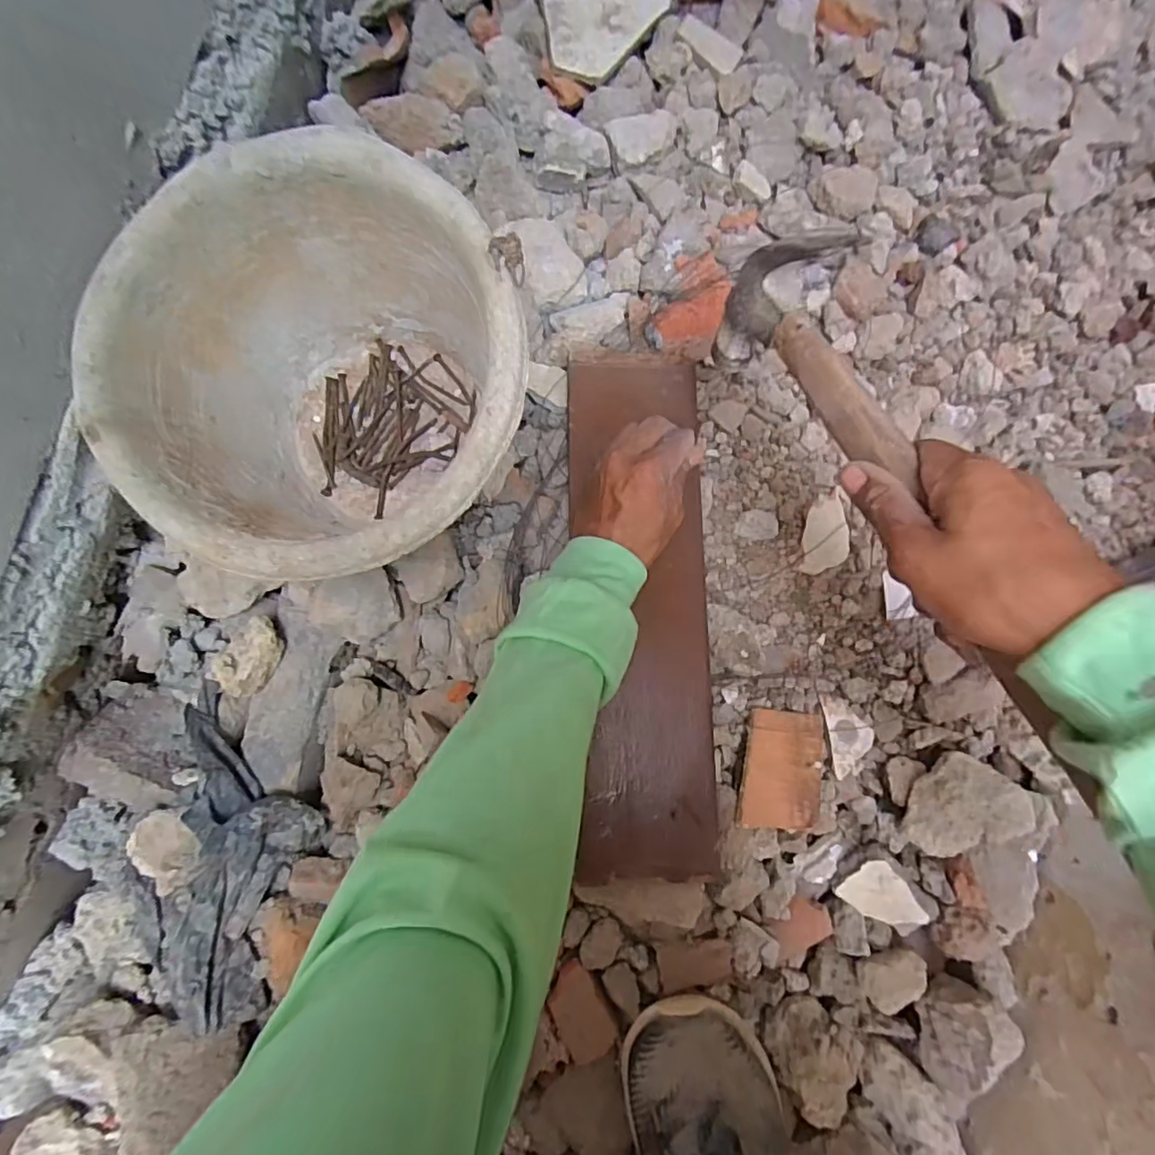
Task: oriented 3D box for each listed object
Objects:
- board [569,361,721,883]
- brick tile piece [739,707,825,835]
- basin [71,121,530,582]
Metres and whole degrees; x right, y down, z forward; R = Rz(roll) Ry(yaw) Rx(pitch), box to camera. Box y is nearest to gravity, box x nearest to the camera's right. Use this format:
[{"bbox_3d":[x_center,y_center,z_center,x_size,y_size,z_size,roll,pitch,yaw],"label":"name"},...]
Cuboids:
[{"bbox_3d":[0.052,0.022,0.449,0.106,0.030,0.399,-3,84,-2],"label":"board"},{"bbox_3d":[0.163,0.152,0.458,0.063,0.019,0.088,12,82,-3],"label":"brick tile piece"},{"bbox_3d":[-0.155,-0.113,0.399,0.238,0.184,0.234,1,83,-4],"label":"basin"}]

